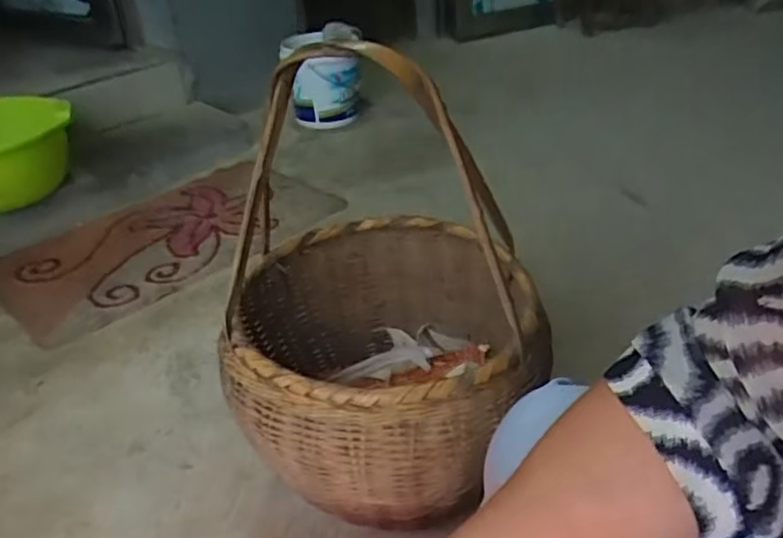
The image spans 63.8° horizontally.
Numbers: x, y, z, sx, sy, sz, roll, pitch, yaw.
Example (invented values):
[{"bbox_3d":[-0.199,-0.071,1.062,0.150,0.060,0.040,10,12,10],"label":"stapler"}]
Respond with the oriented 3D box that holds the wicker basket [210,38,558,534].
[{"bbox_3d":[-0.021,0.008,0.768,0.373,0.519,0.422,-5,31,0],"label":"wicker basket"}]

